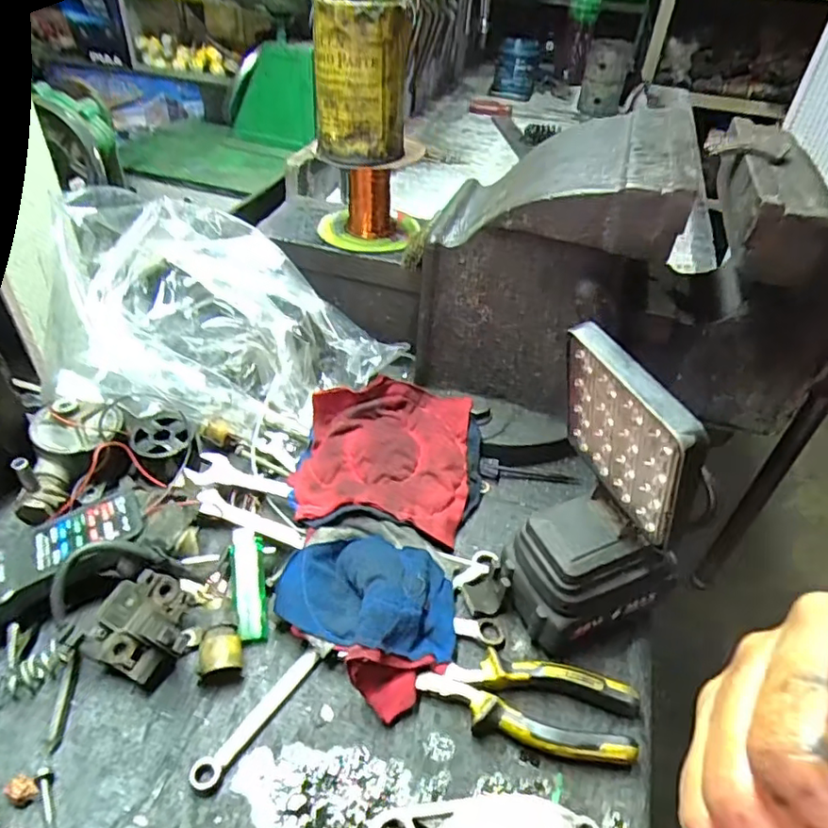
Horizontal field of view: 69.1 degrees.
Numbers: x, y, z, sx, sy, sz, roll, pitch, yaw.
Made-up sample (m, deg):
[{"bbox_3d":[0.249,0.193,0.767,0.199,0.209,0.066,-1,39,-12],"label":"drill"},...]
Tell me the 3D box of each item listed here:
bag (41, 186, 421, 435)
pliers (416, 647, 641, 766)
[{"bbox_3d":[-0.164,-0.091,0.543,0.279,0.144,0.152,-3,42,-9],"label":"bag"},{"bbox_3d":[0.075,0.191,0.399,0.139,0.030,0.052,14,42,10],"label":"pliers"}]

